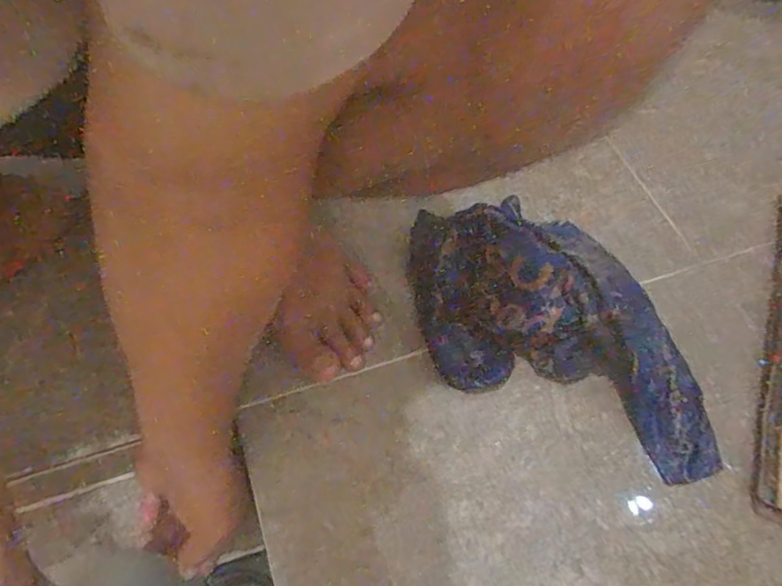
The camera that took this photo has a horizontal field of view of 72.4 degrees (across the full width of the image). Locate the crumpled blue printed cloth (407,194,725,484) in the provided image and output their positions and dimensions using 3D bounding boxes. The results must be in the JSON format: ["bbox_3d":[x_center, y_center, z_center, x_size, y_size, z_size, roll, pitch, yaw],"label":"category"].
[{"bbox_3d":[0.149,0.033,0.482,0.215,0.083,0.304,-17,63,-13],"label":"crumpled blue printed cloth"}]

